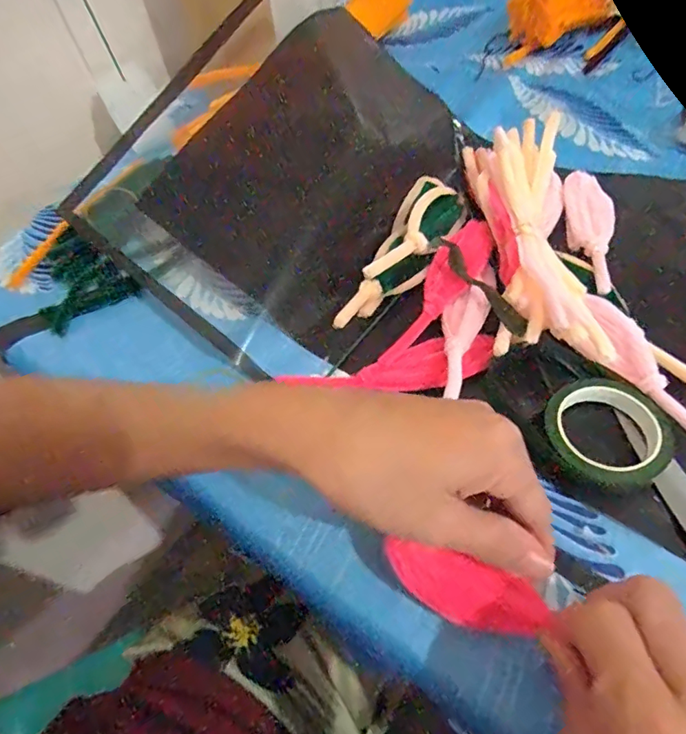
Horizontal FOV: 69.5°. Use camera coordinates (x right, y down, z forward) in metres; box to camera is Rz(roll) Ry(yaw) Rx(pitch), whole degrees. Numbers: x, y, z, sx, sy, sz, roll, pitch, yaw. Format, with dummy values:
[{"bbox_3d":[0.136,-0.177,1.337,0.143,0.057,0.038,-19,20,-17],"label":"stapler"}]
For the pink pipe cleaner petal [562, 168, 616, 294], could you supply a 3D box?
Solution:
[{"bbox_3d":[0.164,-0.088,0.328,0.029,0.019,0.115,6,59,8],"label":"pink pipe cleaner petal"}]

